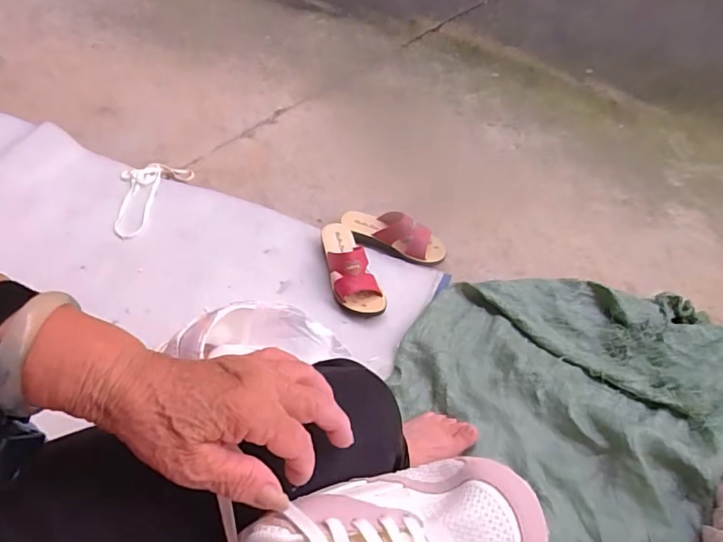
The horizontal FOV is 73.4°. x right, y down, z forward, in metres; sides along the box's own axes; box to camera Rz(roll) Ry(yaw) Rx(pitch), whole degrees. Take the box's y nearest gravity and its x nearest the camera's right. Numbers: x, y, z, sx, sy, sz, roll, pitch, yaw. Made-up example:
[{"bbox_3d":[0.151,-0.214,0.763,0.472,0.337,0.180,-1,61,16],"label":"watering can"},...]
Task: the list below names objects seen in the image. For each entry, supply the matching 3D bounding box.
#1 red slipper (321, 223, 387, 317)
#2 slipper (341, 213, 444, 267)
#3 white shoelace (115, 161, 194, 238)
[{"bbox_3d":[-0.028,-0.015,0.945,0.086,0.076,0.230,-16,54,-16],"label":"red slipper"},{"bbox_3d":[0.069,-0.082,1.024,0.228,0.065,0.080,19,52,12],"label":"slipper"},{"bbox_3d":[-0.495,-0.170,1.072,0.138,0.014,0.243,15,52,9],"label":"white shoelace"}]

